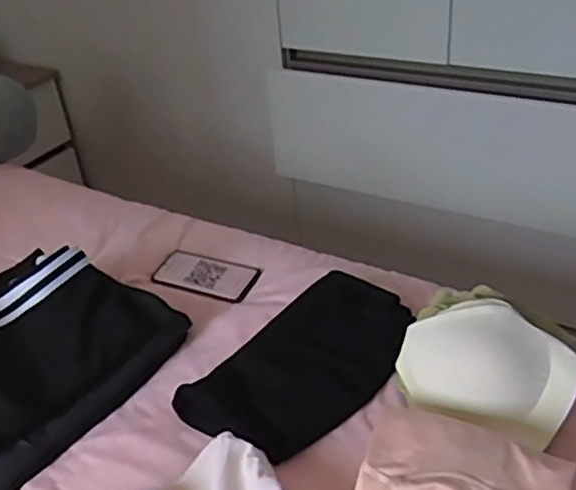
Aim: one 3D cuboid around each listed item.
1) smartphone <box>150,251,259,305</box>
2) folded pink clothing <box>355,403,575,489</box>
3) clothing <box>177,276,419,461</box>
[{"bbox_3d":[-0.130,0.045,1.048,0.171,0.015,0.086,14,38,25],"label":"smartphone"},{"bbox_3d":[0.174,0.237,0.664,0.187,0.083,0.122,13,38,25],"label":"folded pink clothing"},{"bbox_3d":[0.024,0.145,0.827,0.305,0.048,0.168,-30,41,-32],"label":"clothing"}]

